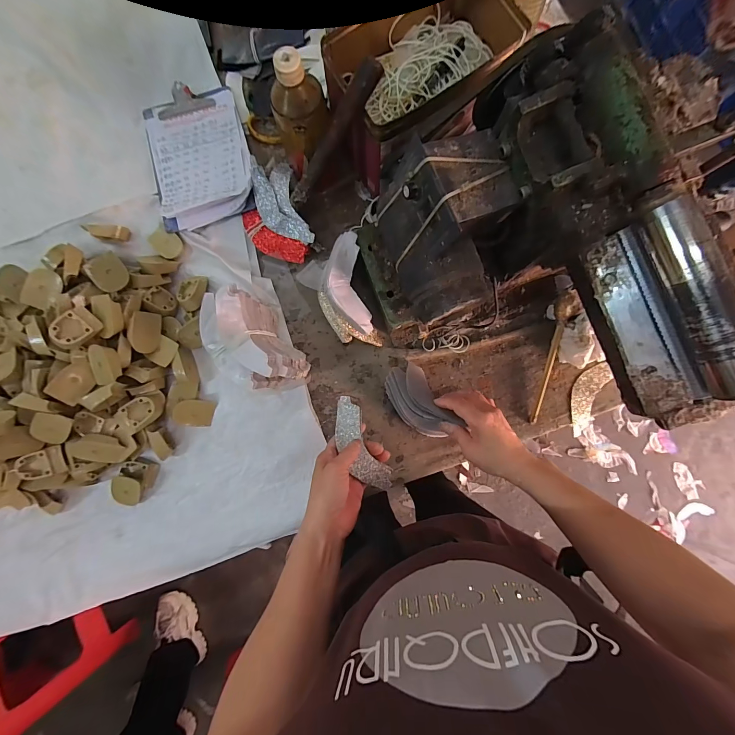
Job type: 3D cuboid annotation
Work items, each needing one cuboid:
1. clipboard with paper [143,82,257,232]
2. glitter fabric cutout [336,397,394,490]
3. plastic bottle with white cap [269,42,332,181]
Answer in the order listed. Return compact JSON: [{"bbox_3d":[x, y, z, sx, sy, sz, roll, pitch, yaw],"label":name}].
[{"bbox_3d":[-0.264,-0.331,0.521,0.152,0.021,0.221,-16,79,3],"label":"clipboard with paper"},{"bbox_3d":[-0.009,0.100,0.427,0.041,0.024,0.128,-26,86,1],"label":"glitter fabric cutout"},{"bbox_3d":[-0.085,-0.314,0.445,0.073,0.181,0.062,-41,88,-2],"label":"plastic bottle with white cap"}]

